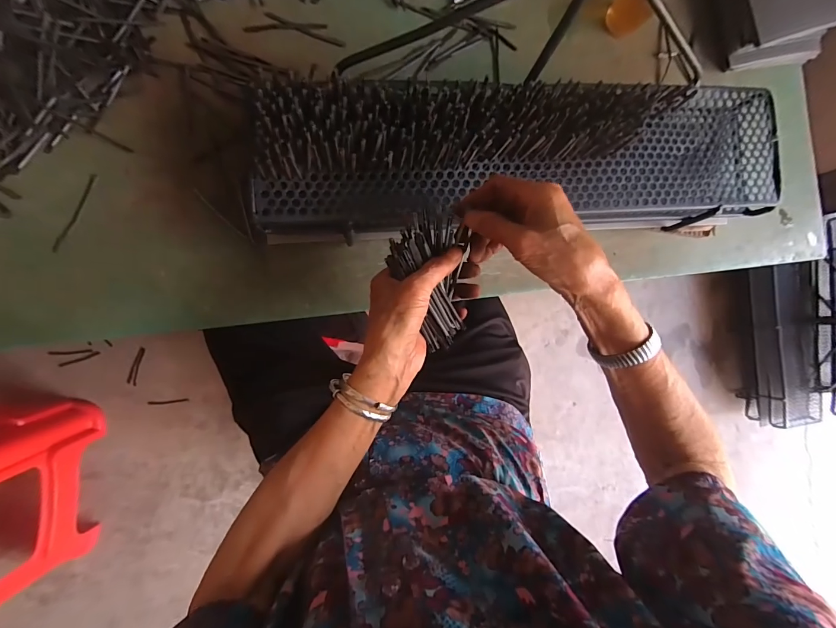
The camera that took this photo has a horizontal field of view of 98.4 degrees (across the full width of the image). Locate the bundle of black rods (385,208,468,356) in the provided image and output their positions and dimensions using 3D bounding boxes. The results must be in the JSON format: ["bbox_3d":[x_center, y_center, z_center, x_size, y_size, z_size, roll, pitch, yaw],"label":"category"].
[{"bbox_3d":[0.011,-0.029,0.339,0.066,0.027,0.124,-13,98,-9],"label":"bundle of black rods"}]

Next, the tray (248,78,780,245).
[{"bbox_3d":[0.126,-0.170,0.424,0.600,0.123,0.149,-5,89,-9],"label":"tray"}]

